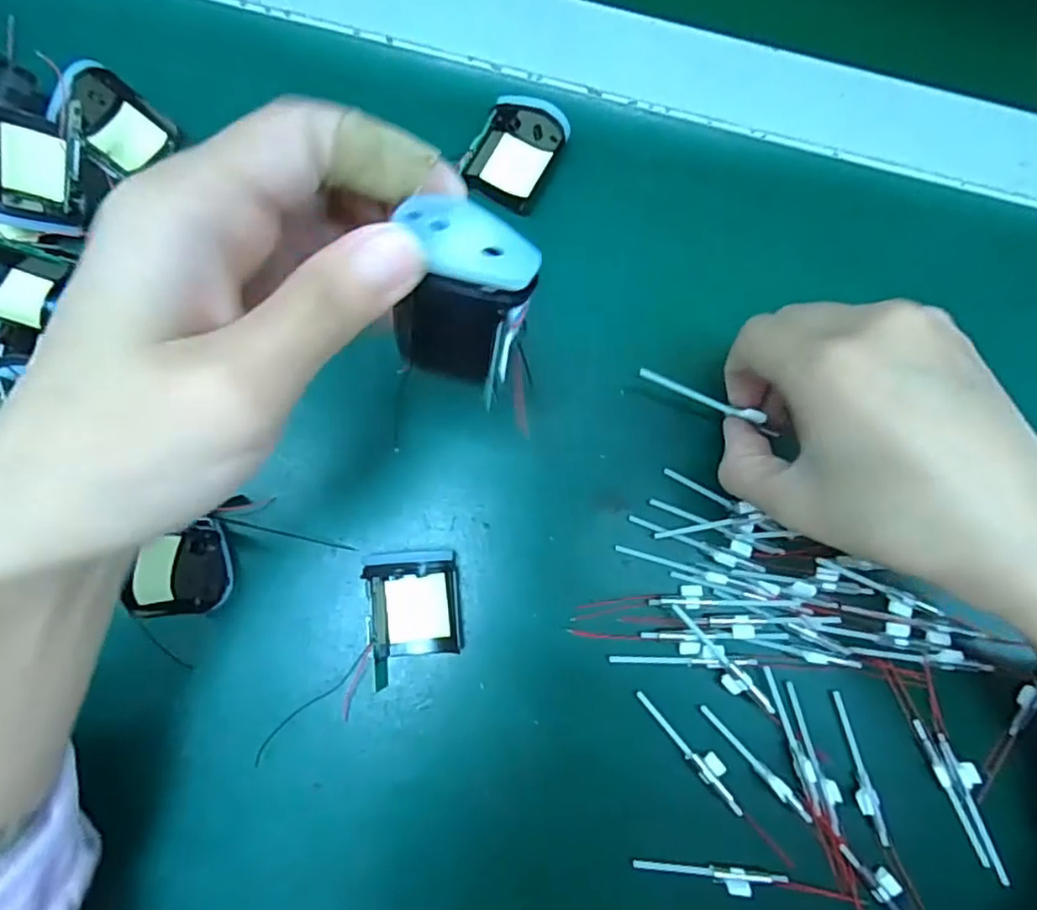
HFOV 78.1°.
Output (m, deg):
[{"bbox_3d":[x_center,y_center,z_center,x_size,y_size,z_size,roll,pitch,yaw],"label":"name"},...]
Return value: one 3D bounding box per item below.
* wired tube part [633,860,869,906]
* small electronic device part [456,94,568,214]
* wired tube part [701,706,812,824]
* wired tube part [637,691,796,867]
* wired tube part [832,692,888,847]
[{"bbox_3d":[0.091,0.166,0.248,0.090,0.005,0.008,11,81,-2],"label":"wired tube part"},{"bbox_3d":[-0.002,-0.134,0.283,0.035,0.016,0.045,30,81,1],"label":"small electronic device part"},{"bbox_3d":[0.096,0.124,0.254,0.006,0.005,0.059,-44,86,-8],"label":"wired tube part"},{"bbox_3d":[0.080,0.129,0.254,0.010,0.004,0.088,-37,85,-8],"label":"wired tube part"},{"bbox_3d":[0.136,0.126,0.256,0.008,0.004,0.058,-13,82,-5],"label":"wired tube part"}]

